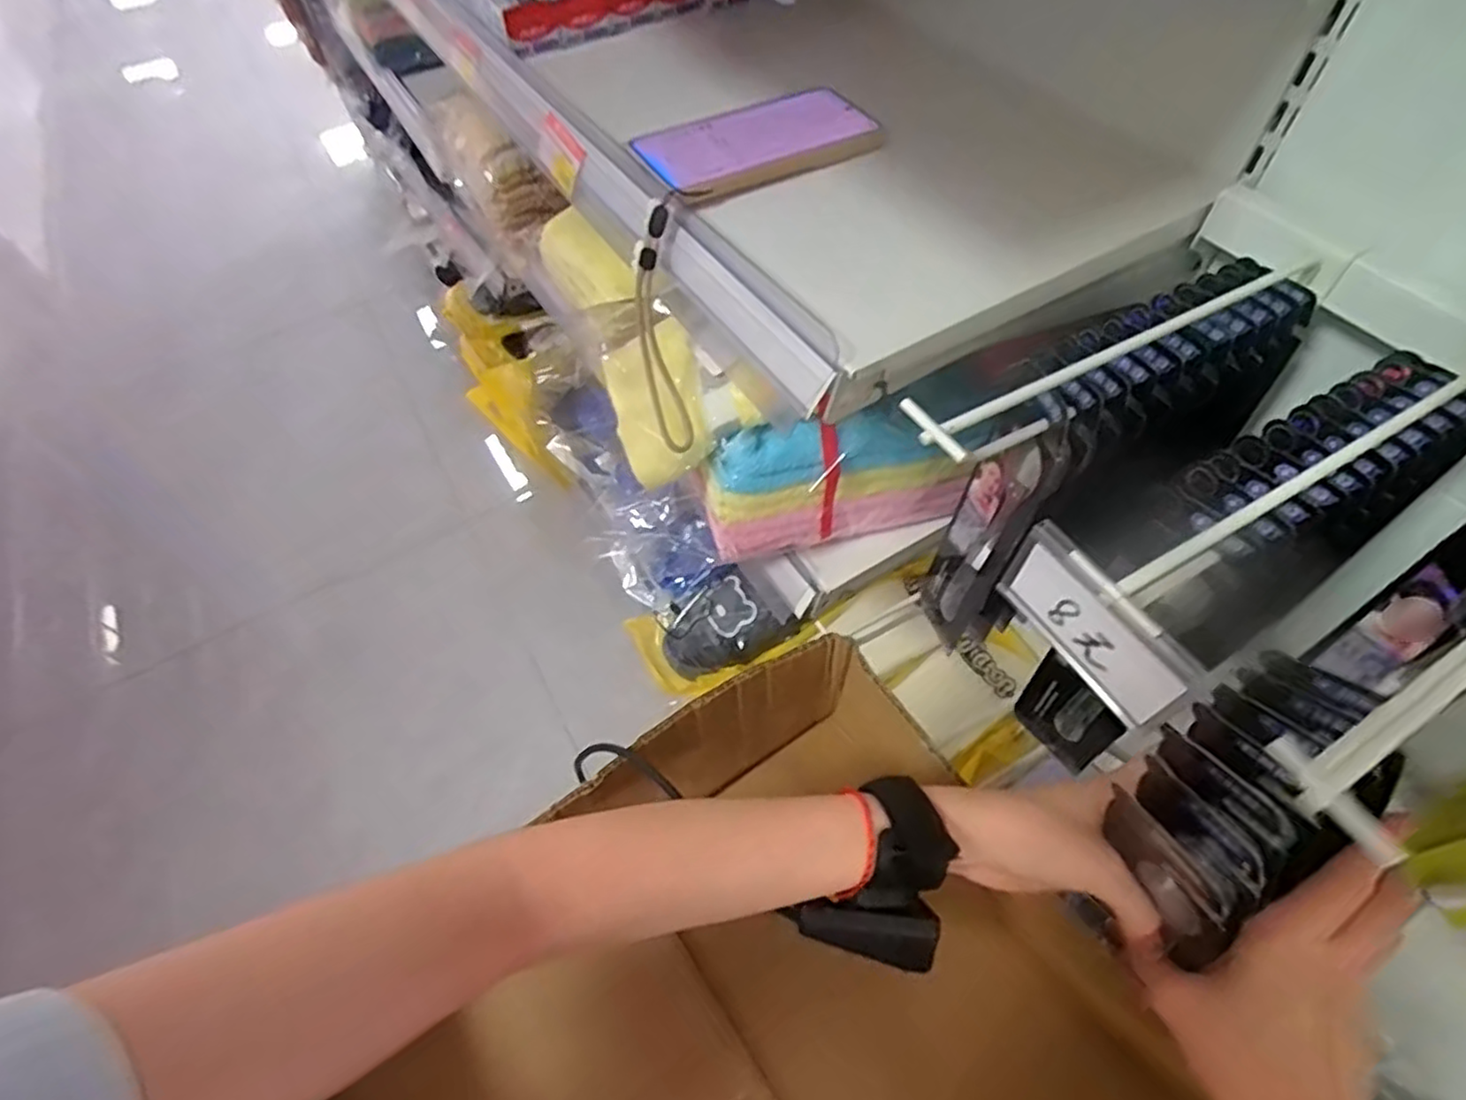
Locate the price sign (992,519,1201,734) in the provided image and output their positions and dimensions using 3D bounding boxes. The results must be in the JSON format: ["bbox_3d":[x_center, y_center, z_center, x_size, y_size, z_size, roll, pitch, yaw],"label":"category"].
[{"bbox_3d":[0.134,0.029,0.266,0.004,0.043,0.076,-22,61,-23],"label":"price sign"}]

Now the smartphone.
[{"bbox_3d":[0.020,-0.267,0.466,0.158,0.018,0.073,-27,58,-16],"label":"smartphone"}]

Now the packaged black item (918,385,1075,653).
[{"bbox_3d":[0.159,-0.008,0.449,0.018,0.233,0.055,-14,55,-12],"label":"packaged black item"}]

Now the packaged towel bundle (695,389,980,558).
[{"bbox_3d":[0.079,-0.046,0.520,0.203,0.109,0.050,-6,57,0],"label":"packaged towel bundle"}]

